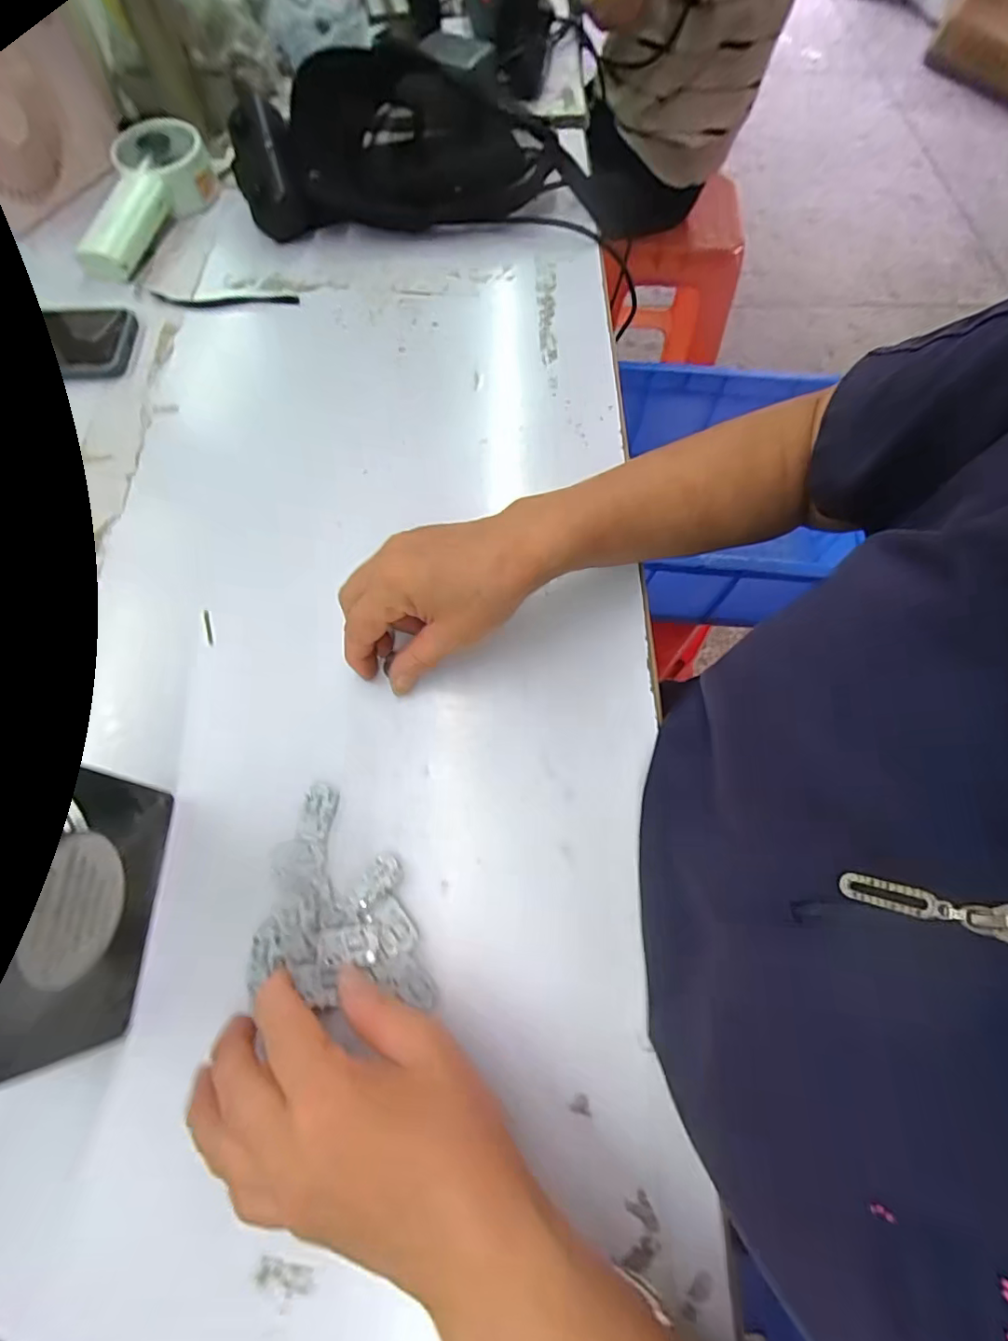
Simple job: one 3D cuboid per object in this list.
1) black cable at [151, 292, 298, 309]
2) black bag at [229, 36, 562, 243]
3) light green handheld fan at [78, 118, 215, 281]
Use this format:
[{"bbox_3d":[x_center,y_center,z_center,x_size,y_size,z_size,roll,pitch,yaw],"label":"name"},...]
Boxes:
[{"bbox_3d":[-0.239,-0.320,0.470,0.124,0.006,0.015,-1,67,-1],"label":"black cable"},{"bbox_3d":[-0.098,-0.491,0.500,0.280,0.071,0.174,-6,68,-3],"label":"black bag"},{"bbox_3d":[-0.329,-0.421,0.487,0.071,0.043,0.171,18,68,7],"label":"light green handheld fan"}]

